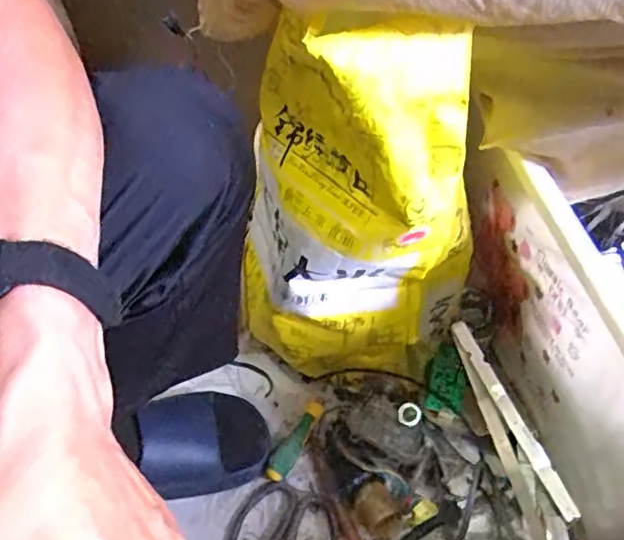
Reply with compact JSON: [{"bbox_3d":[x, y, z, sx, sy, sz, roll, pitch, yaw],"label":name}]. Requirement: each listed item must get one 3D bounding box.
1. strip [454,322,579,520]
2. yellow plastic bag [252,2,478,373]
[{"bbox_3d":[0.201,0.146,0.590,0.017,0.020,0.208,-24,72,-15],"label":"strip"},{"bbox_3d":[0.023,-0.025,0.534,0.219,0.440,0.112,12,53,12],"label":"yellow plastic bag"}]

